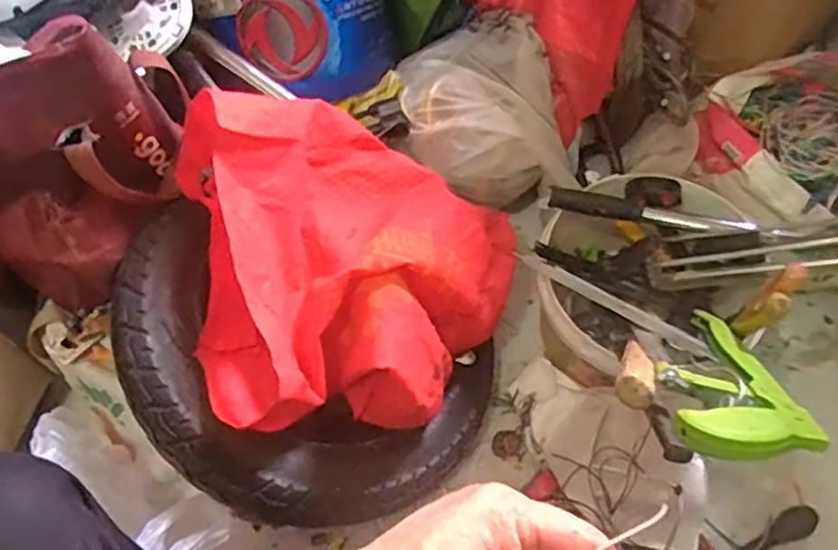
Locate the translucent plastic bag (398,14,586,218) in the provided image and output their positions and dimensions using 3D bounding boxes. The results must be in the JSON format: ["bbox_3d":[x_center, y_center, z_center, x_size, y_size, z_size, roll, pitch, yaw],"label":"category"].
[{"bbox_3d":[0.078,-0.199,0.908,0.196,0.131,0.230,-16,61,-5],"label":"translucent plastic bag"}]

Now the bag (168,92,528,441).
[{"bbox_3d":[-0.057,-0.019,0.658,0.290,0.165,0.292,-11,61,-2],"label":"bag"}]

